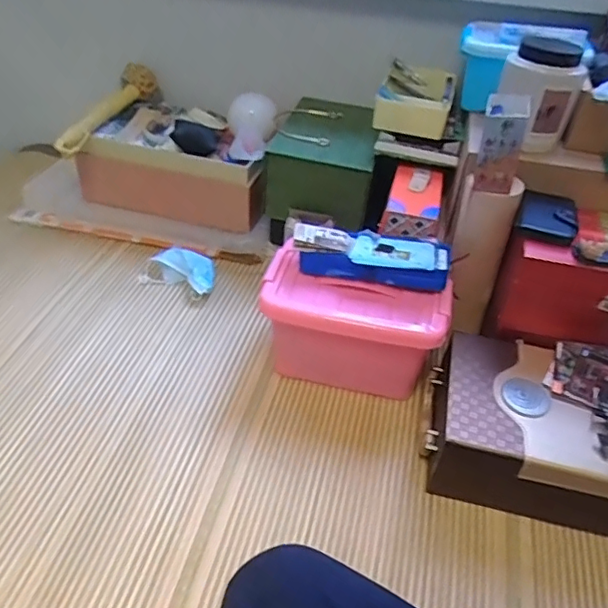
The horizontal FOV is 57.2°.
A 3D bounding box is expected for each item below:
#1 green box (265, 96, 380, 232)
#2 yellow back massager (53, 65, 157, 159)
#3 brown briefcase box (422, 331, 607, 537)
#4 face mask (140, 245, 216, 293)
[{"bbox_3d":[0.046,-0.277,1.048,0.181,0.113,0.278,10,42,8],"label":"green box"},{"bbox_3d":[-0.377,-0.375,1.064,0.050,0.073,0.302,15,43,14],"label":"yellow back massager"},{"bbox_3d":[0.341,0.175,0.711,0.346,0.112,0.213,11,42,10],"label":"brown briefcase box"},{"bbox_3d":[-0.219,-0.061,0.992,0.140,0.036,0.085,14,43,12],"label":"face mask"}]

